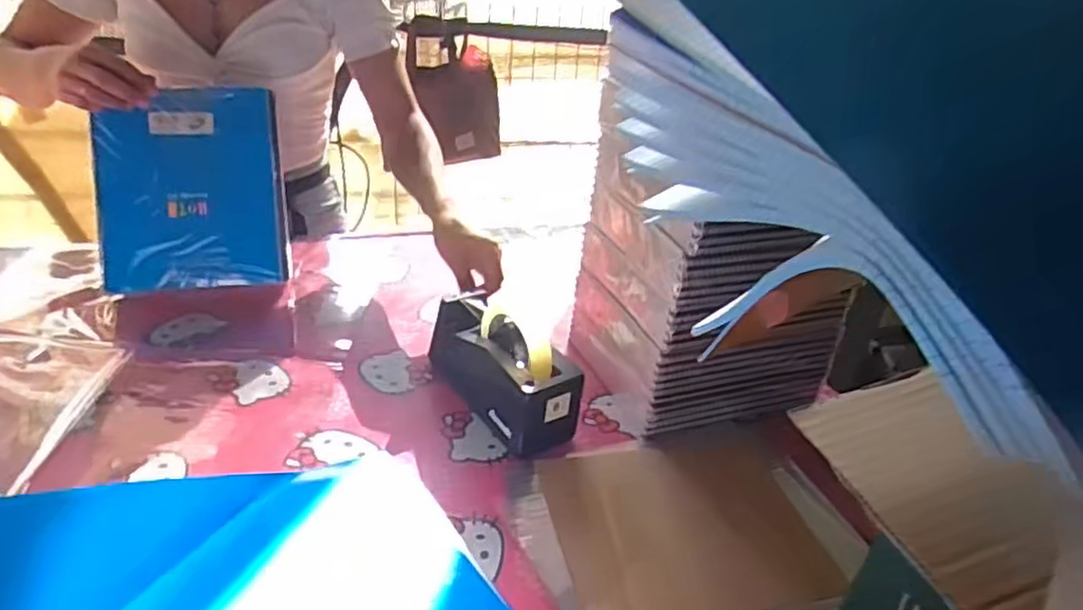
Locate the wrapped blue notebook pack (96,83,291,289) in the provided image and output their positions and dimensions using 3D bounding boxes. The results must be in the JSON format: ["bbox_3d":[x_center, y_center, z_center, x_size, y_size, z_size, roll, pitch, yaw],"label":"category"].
[{"bbox_3d":[-0.437,-0.144,0.891,0.211,0.243,0.016,-5,10,-21],"label":"wrapped blue notebook pack"}]

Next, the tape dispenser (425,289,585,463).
[{"bbox_3d":[-0.044,0.068,0.788,0.075,0.110,0.216,-17,39,-35],"label":"tape dispenser"}]

